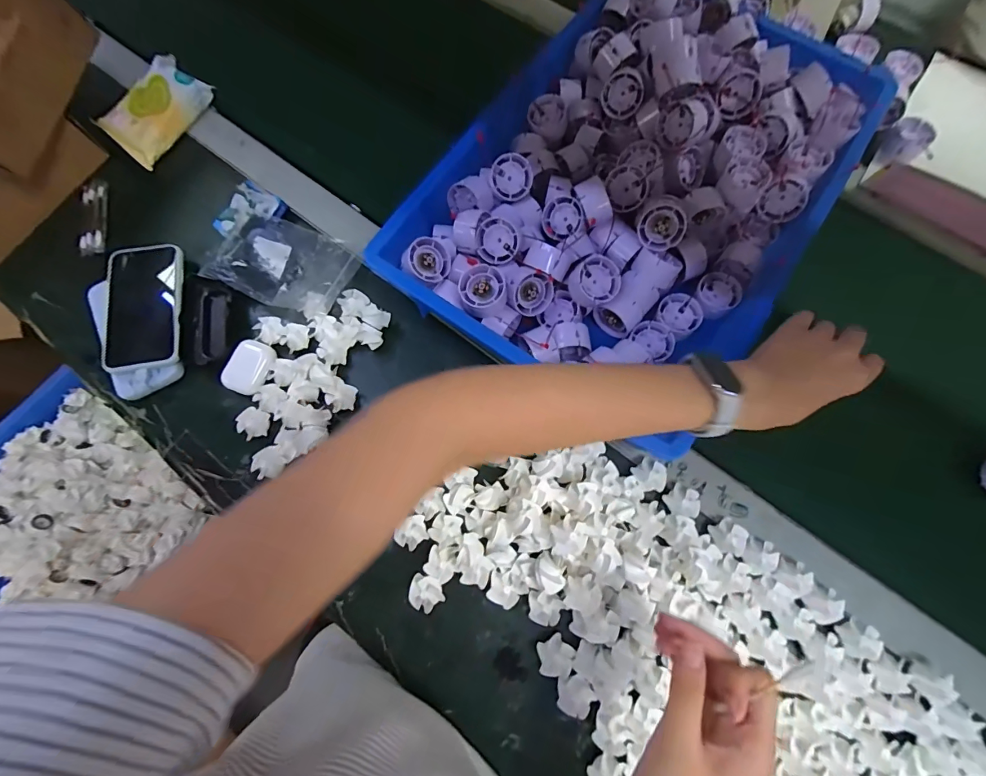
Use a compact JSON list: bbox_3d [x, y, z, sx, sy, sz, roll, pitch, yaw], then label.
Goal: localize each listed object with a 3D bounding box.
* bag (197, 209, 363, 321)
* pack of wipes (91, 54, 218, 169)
[{"bbox_3d":[-0.241,-0.149,0.499,0.149,0.024,0.108,21,75,6],"label":"bag"},{"bbox_3d":[-0.444,-0.368,0.562,0.080,0.034,0.136,35,77,10],"label":"pack of wipes"}]

